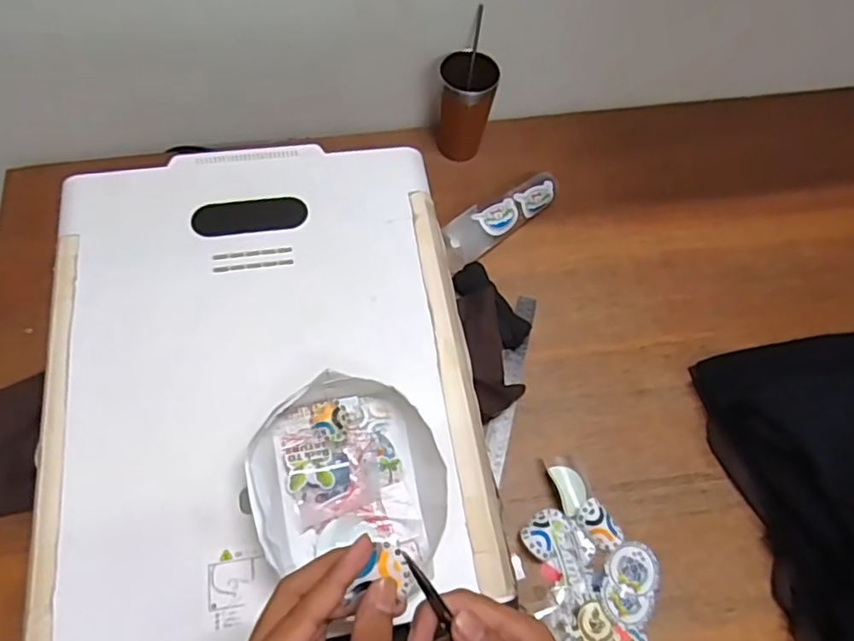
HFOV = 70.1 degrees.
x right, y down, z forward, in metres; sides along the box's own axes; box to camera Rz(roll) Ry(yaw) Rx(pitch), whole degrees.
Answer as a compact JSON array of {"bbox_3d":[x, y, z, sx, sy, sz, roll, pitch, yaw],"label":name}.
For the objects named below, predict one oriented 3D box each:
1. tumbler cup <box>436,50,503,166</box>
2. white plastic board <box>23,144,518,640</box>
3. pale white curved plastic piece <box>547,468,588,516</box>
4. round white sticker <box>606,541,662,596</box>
[{"bbox_3d":[0.056,-0.307,0.899,0.080,0.156,0.068,10,63,-2],"label":"tumbler cup"},{"bbox_3d":[-0.159,0.035,0.598,0.397,0.025,0.496,-8,66,-6],"label":"white plastic board"},{"bbox_3d":[0.169,0.198,0.719,0.036,0.017,0.057,-16,67,-14],"label":"pale white curved plastic piece"},{"bbox_3d":[0.234,0.281,0.688,0.060,0.005,0.055,1,69,-2],"label":"round white sticker"}]

